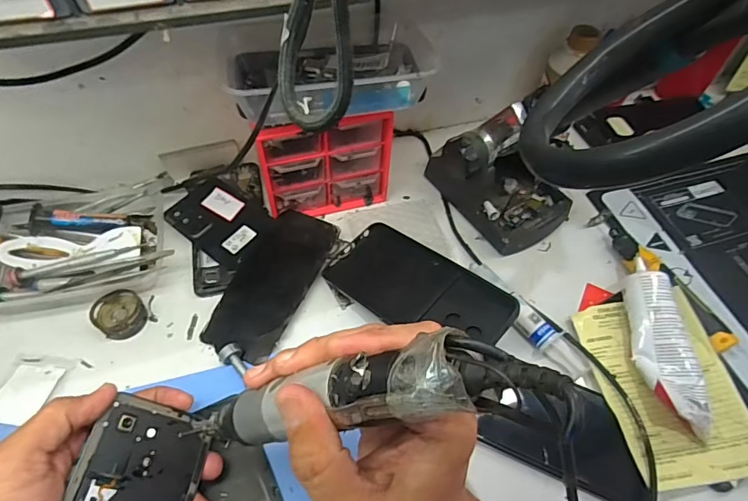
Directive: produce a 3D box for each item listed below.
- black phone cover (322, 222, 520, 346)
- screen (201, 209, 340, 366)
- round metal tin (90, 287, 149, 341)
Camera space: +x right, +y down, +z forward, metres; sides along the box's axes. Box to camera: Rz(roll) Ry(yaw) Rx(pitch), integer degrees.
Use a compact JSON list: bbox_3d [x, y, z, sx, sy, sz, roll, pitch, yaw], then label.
[{"bbox_3d":[0.037,0.032,0.408,0.171,0.010,0.080,30,73,36],"label":"black phone cover"},{"bbox_3d":[-0.094,0.024,0.431,0.068,0.009,0.151,22,57,10],"label":"screen"},{"bbox_3d":[-0.224,0.054,0.405,0.038,0.021,0.042,-31,64,-23],"label":"round metal tin"}]

